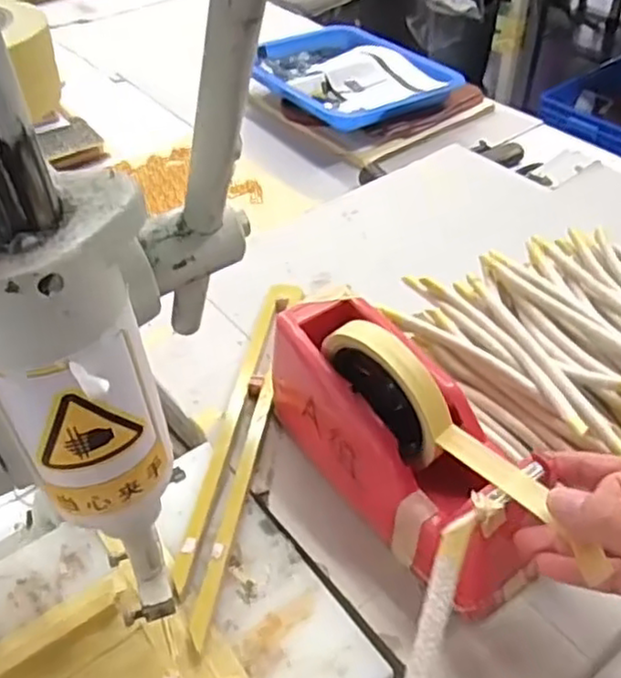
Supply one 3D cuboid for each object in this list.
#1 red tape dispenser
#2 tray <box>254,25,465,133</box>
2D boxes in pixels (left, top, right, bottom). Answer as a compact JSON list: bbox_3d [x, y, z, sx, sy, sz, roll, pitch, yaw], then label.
[{"bbox_3d":[0.057,0.052,0.416,0.072,0.116,0.193,-26,49,-23],"label":"red tape dispenser"},{"bbox_3d":[0.040,-0.371,0.963,0.209,0.035,0.270,-31,51,-27],"label":"tray"}]

